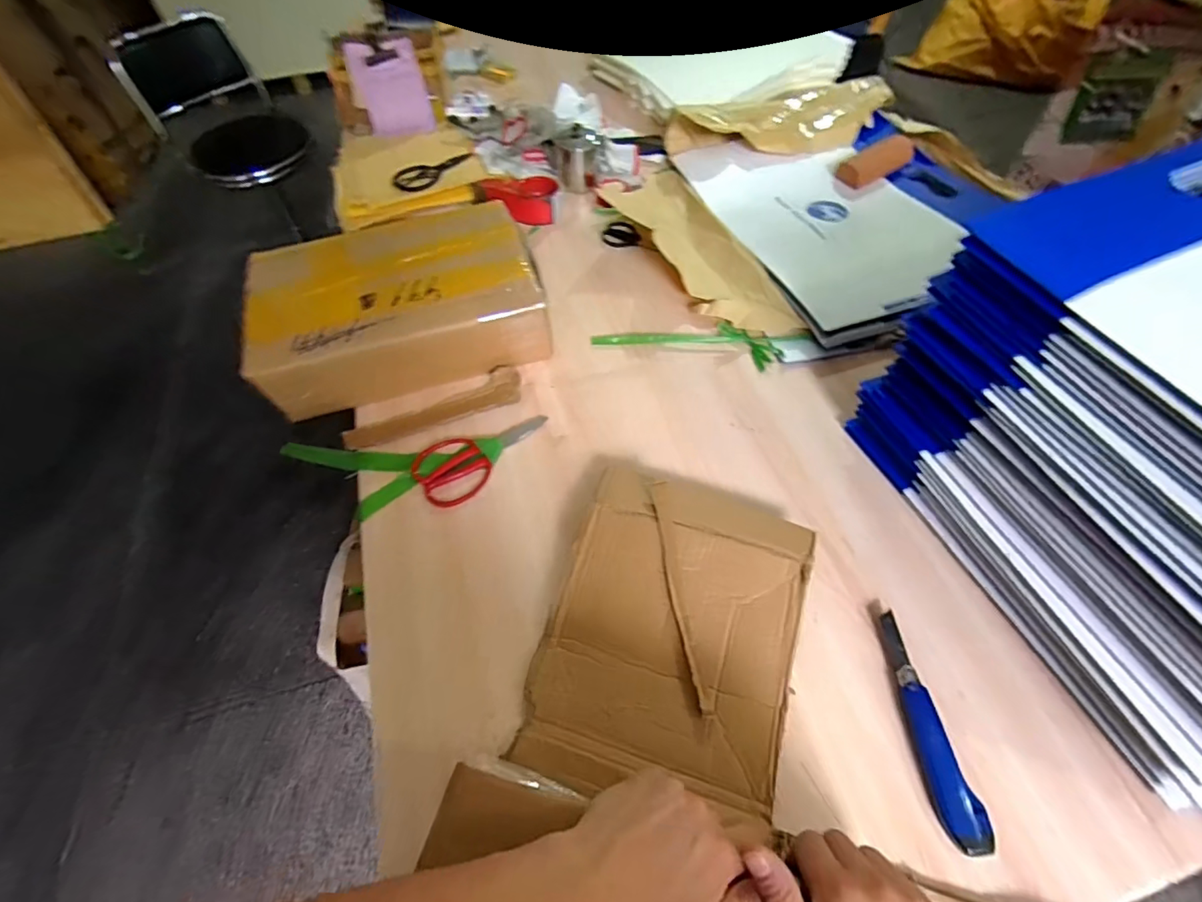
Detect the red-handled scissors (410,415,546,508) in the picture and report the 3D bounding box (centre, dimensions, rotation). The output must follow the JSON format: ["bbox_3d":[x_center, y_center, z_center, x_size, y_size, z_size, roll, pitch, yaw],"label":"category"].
[{"bbox_3d":[-0.156,-0.003,0.700,0.187,0.018,0.094,-36,63,-20],"label":"red-handled scissors"}]

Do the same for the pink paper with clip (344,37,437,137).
[{"bbox_3d":[-0.463,-0.791,1.145,0.159,0.172,0.016,-6,42,-3],"label":"pink paper with clip"}]

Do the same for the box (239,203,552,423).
[{"bbox_3d":[-0.298,-0.220,0.783,0.401,0.133,0.271,-19,58,-12],"label":"box"}]

